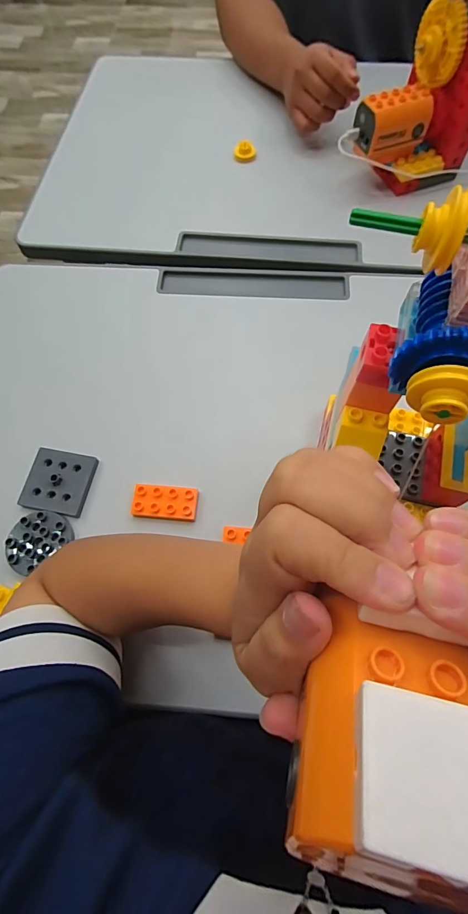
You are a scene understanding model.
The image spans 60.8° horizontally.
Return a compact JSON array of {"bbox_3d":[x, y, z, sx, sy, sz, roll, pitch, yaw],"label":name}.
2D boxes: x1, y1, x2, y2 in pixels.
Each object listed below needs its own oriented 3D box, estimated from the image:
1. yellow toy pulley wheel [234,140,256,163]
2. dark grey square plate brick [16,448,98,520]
[{"bbox_3d":[0.017,-0.463,0.603,0.033,0.017,0.026,1,68,2],"label":"yellow toy pulley wheel"},{"bbox_3d":[-0.182,0.026,0.413,0.064,0.009,0.064,8,69,5],"label":"dark grey square plate brick"}]

